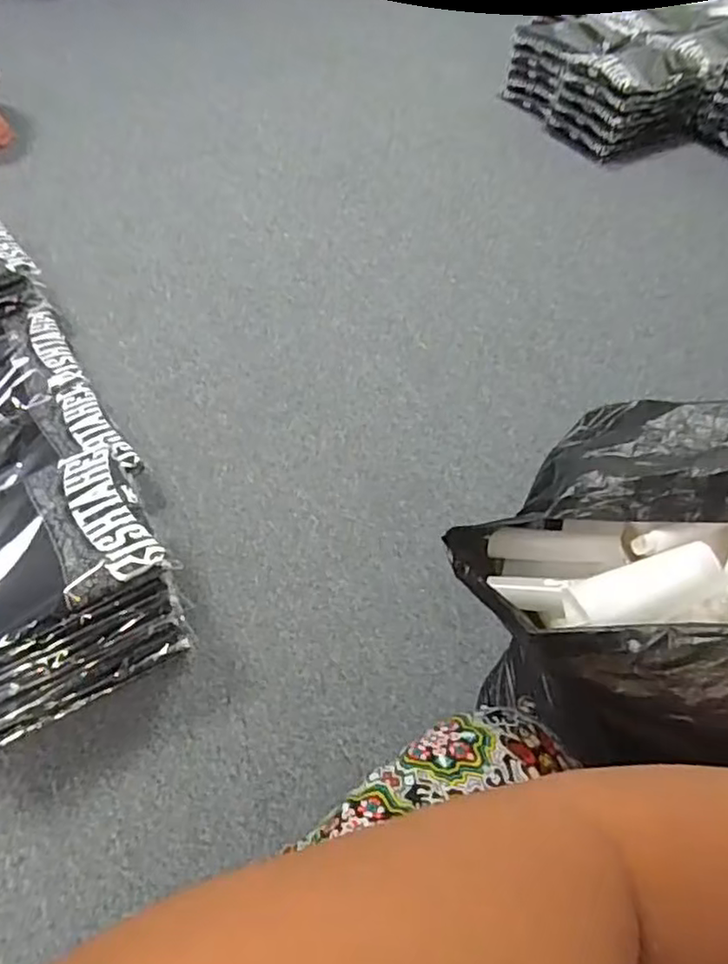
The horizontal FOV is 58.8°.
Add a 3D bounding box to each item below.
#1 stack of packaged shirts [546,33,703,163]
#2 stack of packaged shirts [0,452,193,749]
[{"bbox_3d":[0.655,-0.959,1.619,0.277,0.195,0.224,-18,55,-12],"label":"stack of packaged shirts"},{"bbox_3d":[-0.407,0.149,0.845,0.290,0.222,0.225,-25,57,-17],"label":"stack of packaged shirts"}]

